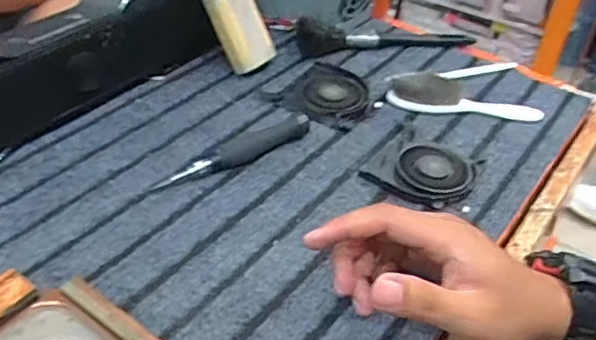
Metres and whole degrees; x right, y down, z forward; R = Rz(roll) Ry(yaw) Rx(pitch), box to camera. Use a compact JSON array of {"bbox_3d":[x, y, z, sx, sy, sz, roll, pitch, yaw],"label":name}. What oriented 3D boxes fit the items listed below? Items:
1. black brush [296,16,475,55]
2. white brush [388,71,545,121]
[{"bbox_3d":[0.098,-0.146,0.646,0.199,0.025,0.043,2,41,-5],"label":"black brush"},{"bbox_3d":[0.161,-0.074,0.574,0.146,0.020,0.043,5,41,-1],"label":"white brush"}]

